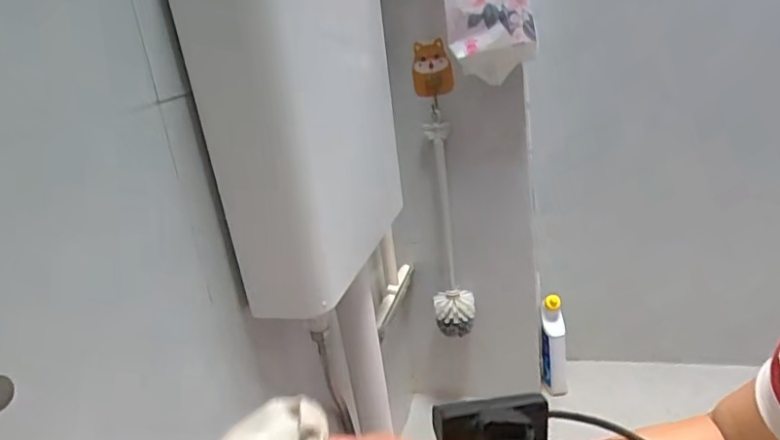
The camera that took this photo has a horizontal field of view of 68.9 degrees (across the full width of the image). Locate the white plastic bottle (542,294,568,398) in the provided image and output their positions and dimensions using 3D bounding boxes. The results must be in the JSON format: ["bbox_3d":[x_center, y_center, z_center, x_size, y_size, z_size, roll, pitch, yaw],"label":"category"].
[{"bbox_3d":[0.343,0.262,1.191,0.054,0.217,0.045,0,20,20],"label":"white plastic bottle"}]

